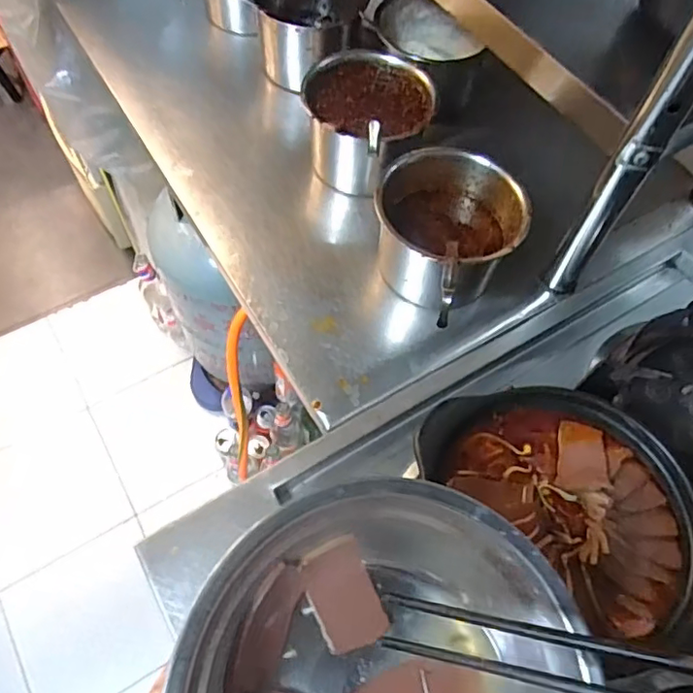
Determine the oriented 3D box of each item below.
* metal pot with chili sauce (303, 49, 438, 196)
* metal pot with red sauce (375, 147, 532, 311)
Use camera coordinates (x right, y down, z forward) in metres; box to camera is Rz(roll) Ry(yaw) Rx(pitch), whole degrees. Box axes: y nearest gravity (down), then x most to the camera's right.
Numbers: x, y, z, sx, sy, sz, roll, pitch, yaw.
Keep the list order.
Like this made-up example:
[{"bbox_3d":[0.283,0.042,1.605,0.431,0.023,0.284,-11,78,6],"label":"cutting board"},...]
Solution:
[{"bbox_3d":[0.024,-0.268,0.715,0.150,0.114,0.121,15,62,5],"label":"metal pot with chili sauce"},{"bbox_3d":[0.108,-0.131,0.643,0.142,0.116,0.142,1,61,-2],"label":"metal pot with red sauce"}]

